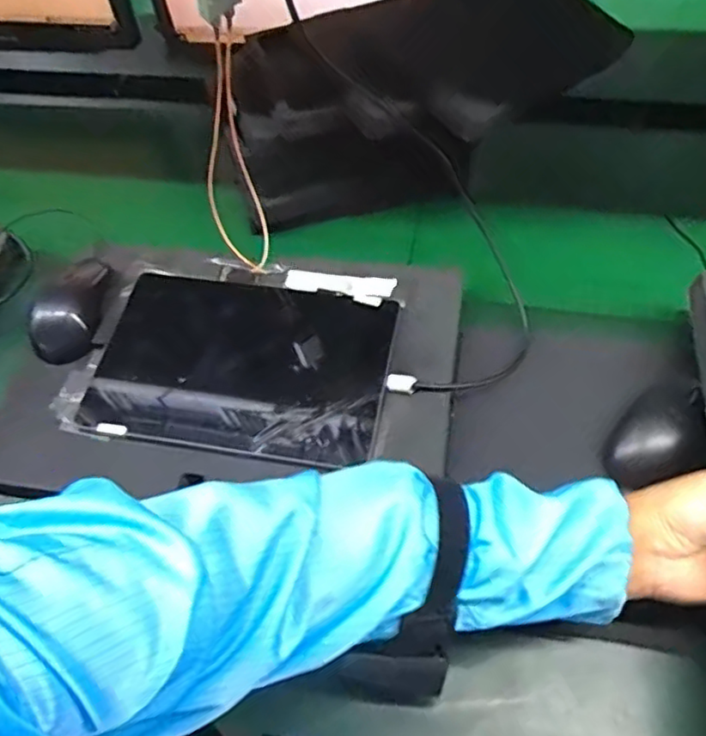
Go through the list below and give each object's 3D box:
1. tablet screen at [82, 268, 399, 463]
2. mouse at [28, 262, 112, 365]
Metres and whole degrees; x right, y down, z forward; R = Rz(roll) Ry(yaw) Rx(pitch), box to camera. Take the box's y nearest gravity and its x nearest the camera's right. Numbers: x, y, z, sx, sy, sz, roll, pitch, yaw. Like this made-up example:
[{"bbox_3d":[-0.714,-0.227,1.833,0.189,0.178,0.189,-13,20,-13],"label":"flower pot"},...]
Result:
[{"bbox_3d":[-0.095,-0.007,0.579,0.251,0.010,0.167,8,57,10],"label":"tablet screen"},{"bbox_3d":[-0.264,-0.052,0.610,0.064,0.032,0.098,-1,56,4],"label":"mouse"}]

